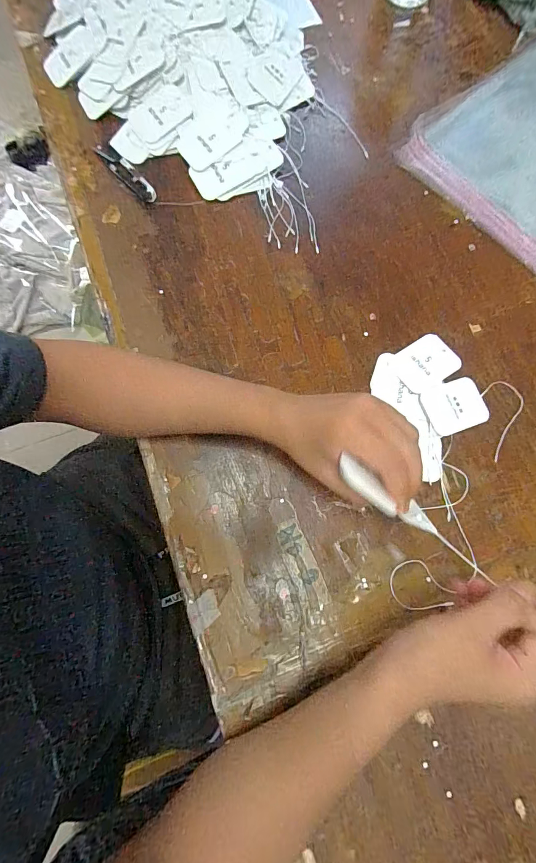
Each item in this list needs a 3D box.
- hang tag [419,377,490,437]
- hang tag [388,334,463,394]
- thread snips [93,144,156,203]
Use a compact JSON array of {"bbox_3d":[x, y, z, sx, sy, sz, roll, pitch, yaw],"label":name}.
[{"bbox_3d":[0.190,-0.025,0.392,0.064,0.004,0.051,-19,79,-10],"label":"hang tag"},{"bbox_3d":[0.166,-0.072,0.405,0.070,0.004,0.051,-31,74,-13],"label":"hang tag"},{"bbox_3d":[-0.169,-0.308,0.455,0.023,0.004,0.103,-39,80,-10],"label":"thread snips"}]

